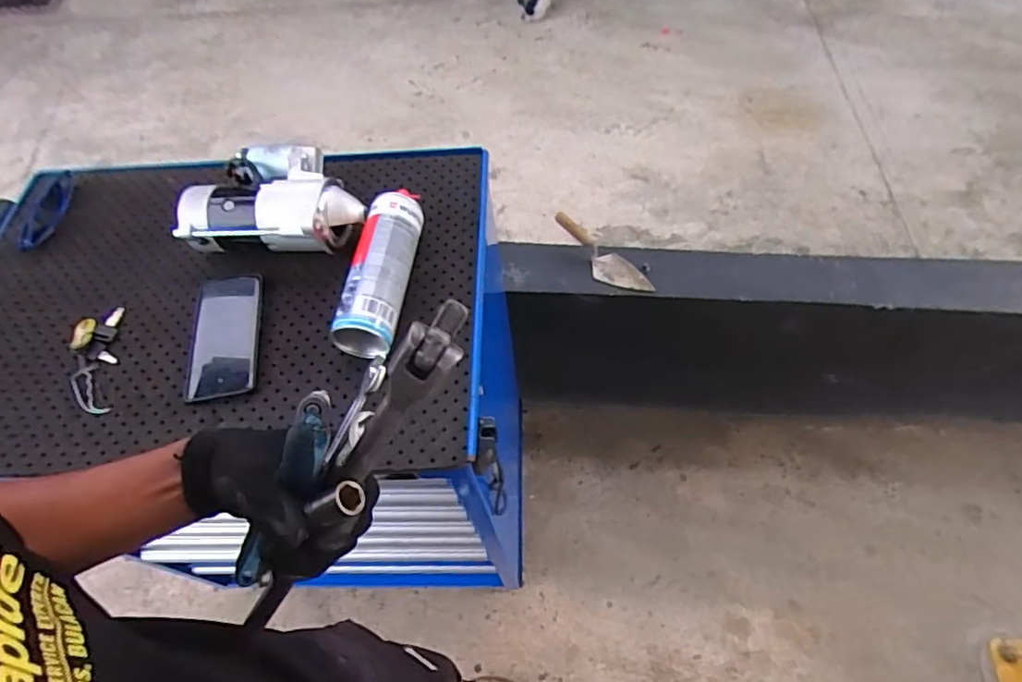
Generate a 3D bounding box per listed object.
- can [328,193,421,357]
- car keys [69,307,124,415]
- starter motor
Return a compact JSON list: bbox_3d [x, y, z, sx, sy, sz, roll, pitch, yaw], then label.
[{"bbox_3d":[-0.153,-0.080,0.675,0.070,0.056,0.209,2,56,7],"label":"can"},{"bbox_3d":[-0.491,0.024,0.684,0.053,0.015,0.138,-12,57,-4],"label":"car keys"},{"bbox_3d":[-0.294,-0.173,0.720,0.230,0.071,0.123,3,56,7],"label":"starter motor"}]

